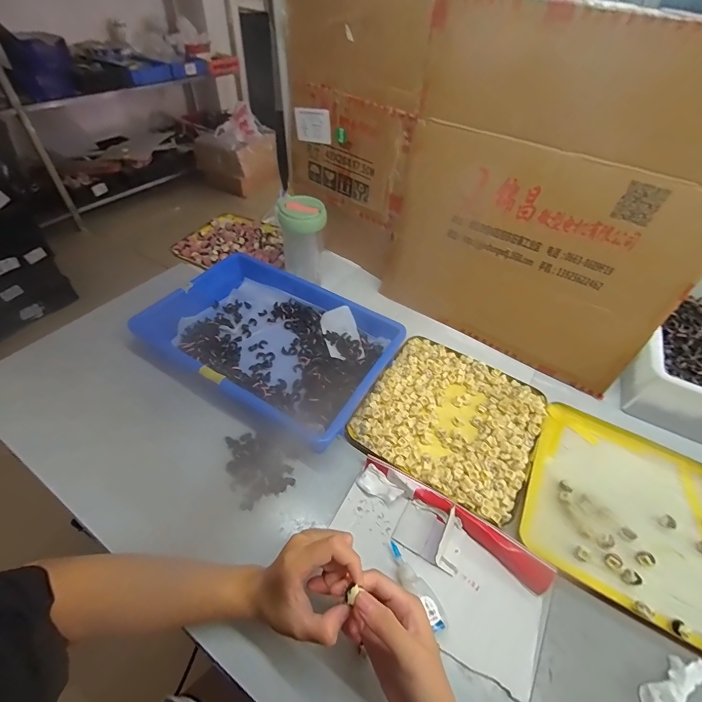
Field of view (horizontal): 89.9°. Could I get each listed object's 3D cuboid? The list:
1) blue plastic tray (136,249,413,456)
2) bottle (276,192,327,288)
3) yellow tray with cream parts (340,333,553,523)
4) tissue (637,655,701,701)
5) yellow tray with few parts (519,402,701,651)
[{"bbox_3d":[-0.125,-0.022,0.577,0.369,0.059,0.242,27,51,18],"label":"blue plastic tray"},{"bbox_3d":[-0.088,-0.204,0.666,0.082,0.147,0.071,-8,49,-12],"label":"bottle"},{"bbox_3d":[0.149,0.092,0.519,0.237,0.019,0.246,27,54,19],"label":"yellow tray with cream parts"},{"bbox_3d":[0.316,0.325,0.342,0.086,0.013,0.027,-18,52,-20],"label":"tissue"},{"bbox_3d":[0.363,0.205,0.459,0.234,0.023,0.245,24,53,17],"label":"yellow tray with few parts"}]

